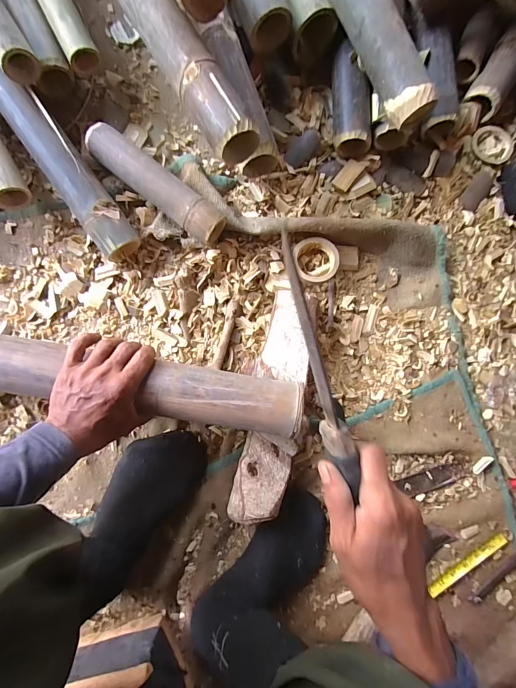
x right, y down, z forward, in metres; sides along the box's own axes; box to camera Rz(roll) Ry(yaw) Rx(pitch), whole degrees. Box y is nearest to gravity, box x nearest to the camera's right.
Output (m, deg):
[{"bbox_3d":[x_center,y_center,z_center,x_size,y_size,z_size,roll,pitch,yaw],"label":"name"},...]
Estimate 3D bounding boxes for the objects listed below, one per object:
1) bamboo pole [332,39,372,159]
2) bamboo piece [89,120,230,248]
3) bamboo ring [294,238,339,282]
[{"bbox_3d":[0.149,-0.386,0.532,0.057,0.056,0.175,-2,87,-6],"label":"bamboo pole"},{"bbox_3d":[-0.151,-0.236,0.490,0.228,0.059,0.053,39,84,-2],"label":"bamboo piece"},{"bbox_3d":[0.094,-0.134,0.530,0.068,0.025,0.071,0,87,-6],"label":"bamboo ring"}]

